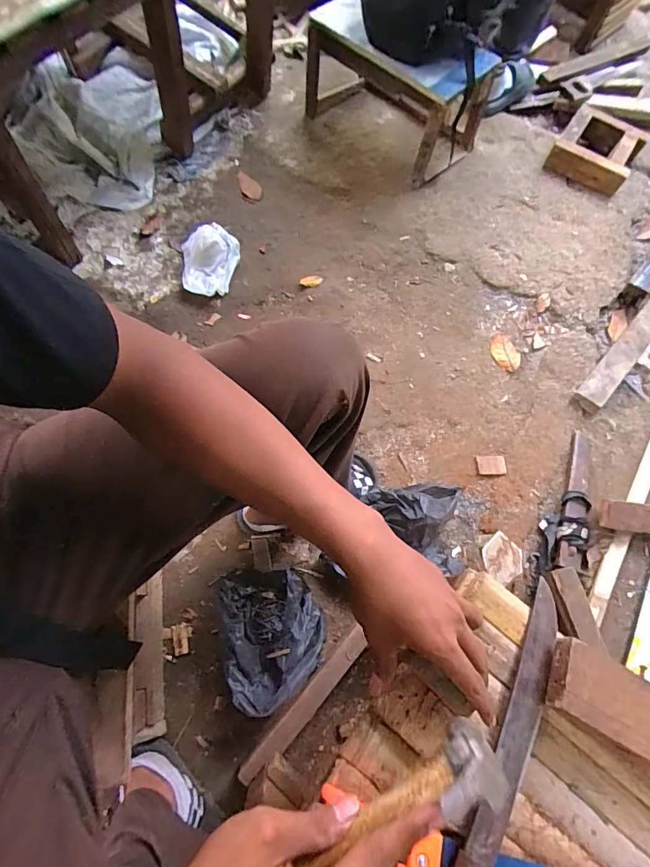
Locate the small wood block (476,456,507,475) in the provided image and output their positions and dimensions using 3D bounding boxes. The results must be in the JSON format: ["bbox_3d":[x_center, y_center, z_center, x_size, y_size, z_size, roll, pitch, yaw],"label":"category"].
[{"bbox_3d":[0.347,0.066,0.909,0.063,0.007,0.040,-2,69,-4],"label":"small wood block"}]

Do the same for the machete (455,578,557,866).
[{"bbox_3d":[0.145,0.290,0.351,0.063,0.042,0.357,25,67,8],"label":"machete"}]

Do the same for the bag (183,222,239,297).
[{"bbox_3d":[-0.271,-0.404,1.030,0.132,0.074,0.148,-3,69,-4],"label":"bag"}]

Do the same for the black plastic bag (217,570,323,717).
[{"bbox_3d":[-0.085,0.328,0.725,0.162,0.103,0.207,-12,70,-7],"label":"black plastic bag"}]

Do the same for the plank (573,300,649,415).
[{"bbox_3d":[0.804,-0.282,1.081,0.066,0.041,0.667,42,73,13],"label":"plank"}]

